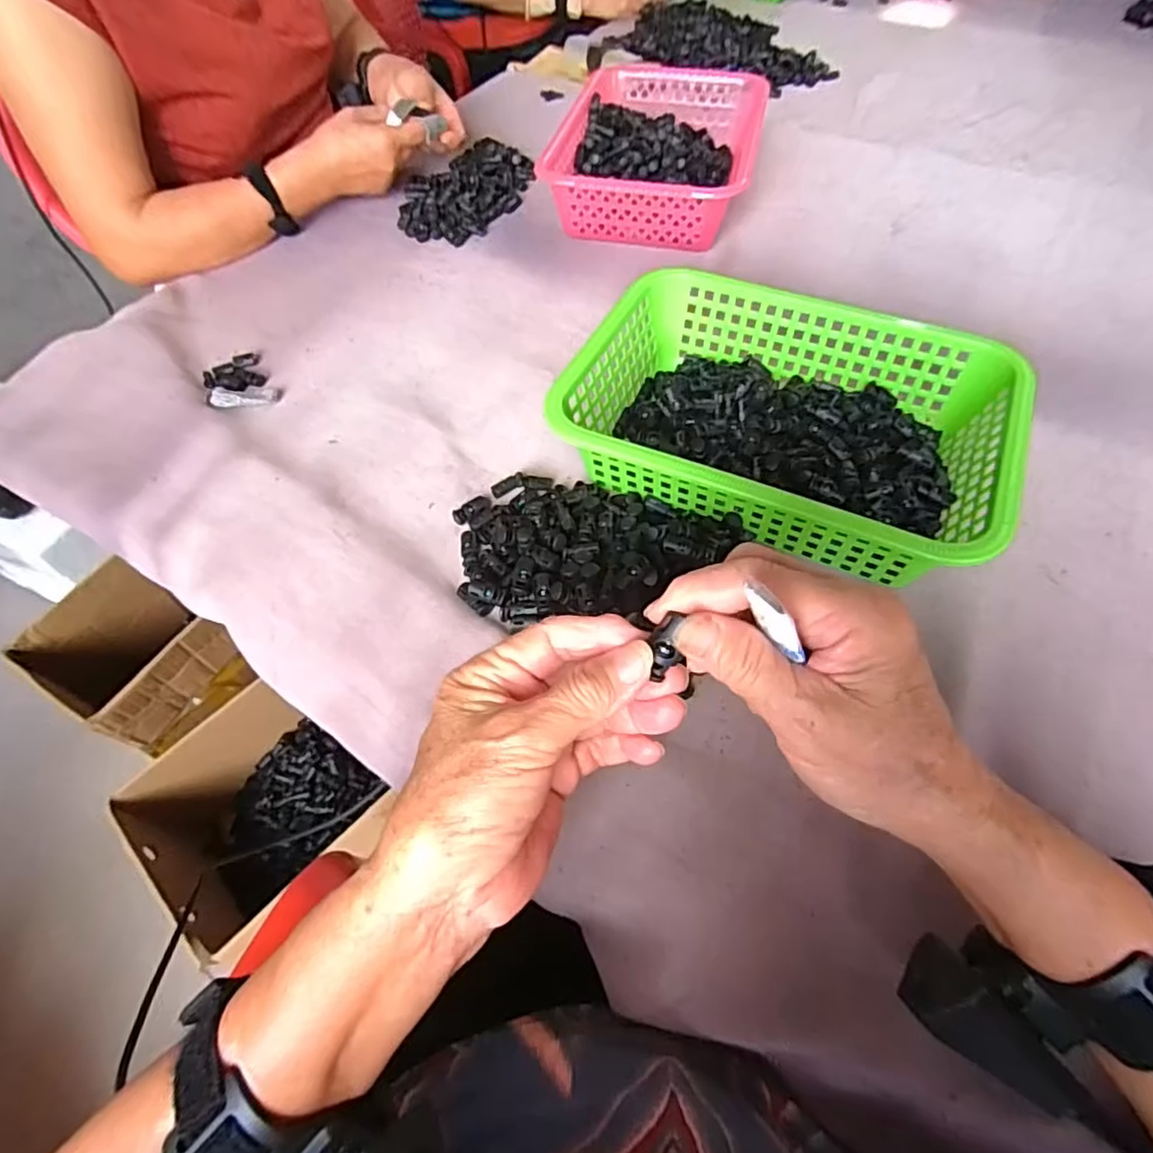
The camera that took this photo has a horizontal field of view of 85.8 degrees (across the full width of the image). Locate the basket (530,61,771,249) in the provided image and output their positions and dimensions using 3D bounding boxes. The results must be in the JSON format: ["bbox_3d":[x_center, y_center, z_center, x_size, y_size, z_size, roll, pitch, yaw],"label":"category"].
[{"bbox_3d":[0.098,-0.502,0.741,0.212,0.082,0.319,12,55,8],"label":"basket"}]

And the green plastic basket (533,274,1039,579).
[{"bbox_3d":[0.151,-0.114,0.461,0.289,0.084,0.199,23,58,16],"label":"green plastic basket"}]

